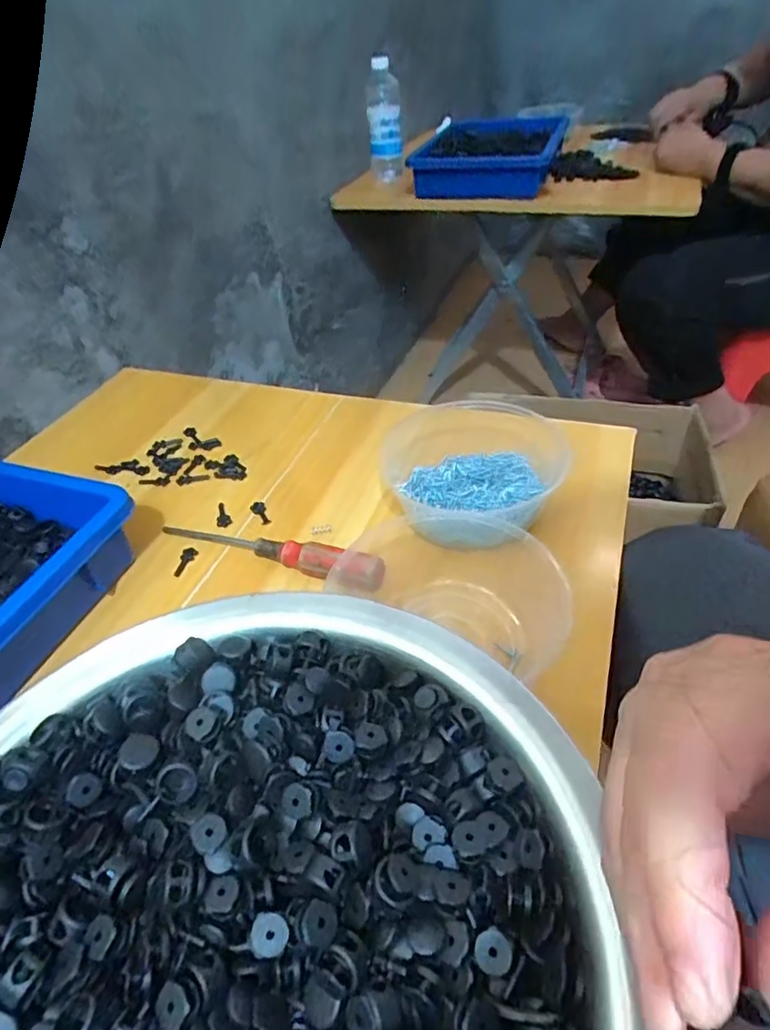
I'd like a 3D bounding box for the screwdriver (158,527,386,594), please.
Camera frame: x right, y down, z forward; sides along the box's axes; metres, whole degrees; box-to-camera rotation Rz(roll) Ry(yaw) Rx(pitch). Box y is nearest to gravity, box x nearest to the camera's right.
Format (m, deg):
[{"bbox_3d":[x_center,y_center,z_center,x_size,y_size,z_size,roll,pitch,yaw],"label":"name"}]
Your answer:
[{"bbox_3d":[-0.093,0.022,0.456,0.195,0.029,0.022,15,46,22],"label":"screwdriver"}]

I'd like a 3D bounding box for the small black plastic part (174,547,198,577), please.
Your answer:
[{"bbox_3d":[-0.160,0.039,0.475,0.013,0.008,0.027,3,43,10],"label":"small black plastic part"}]

